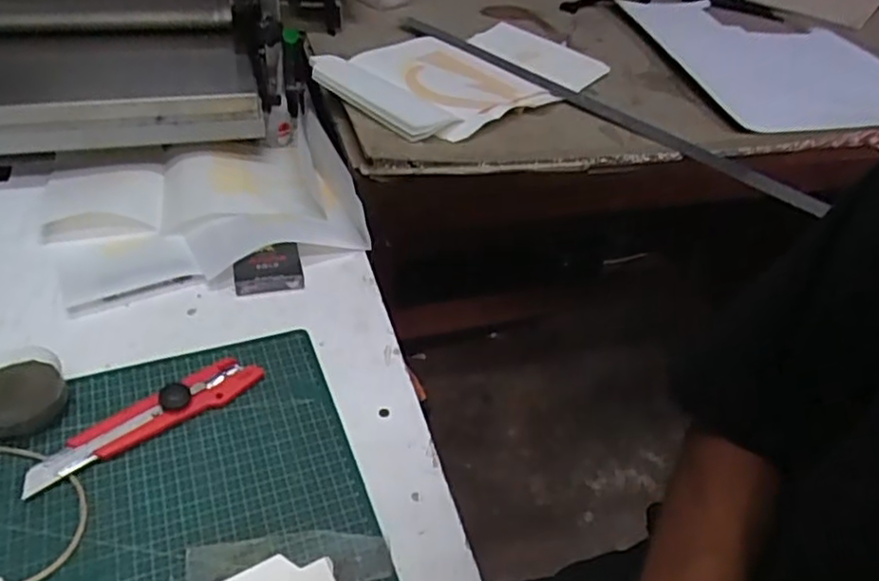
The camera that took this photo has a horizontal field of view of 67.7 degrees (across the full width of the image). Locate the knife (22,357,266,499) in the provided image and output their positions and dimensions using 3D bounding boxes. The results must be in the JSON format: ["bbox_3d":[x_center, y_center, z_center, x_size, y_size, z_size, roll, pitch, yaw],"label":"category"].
[{"bbox_3d":[-0.208,0.090,0.472,0.167,0.020,0.028,-27,50,-33],"label":"knife"}]

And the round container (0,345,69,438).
[{"bbox_3d":[-0.303,0.073,0.469,0.074,0.033,0.060,35,48,30],"label":"round container"}]

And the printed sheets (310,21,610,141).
[{"bbox_3d":[0.045,-0.256,0.764,0.186,0.024,0.372,32,42,26],"label":"printed sheets"}]

